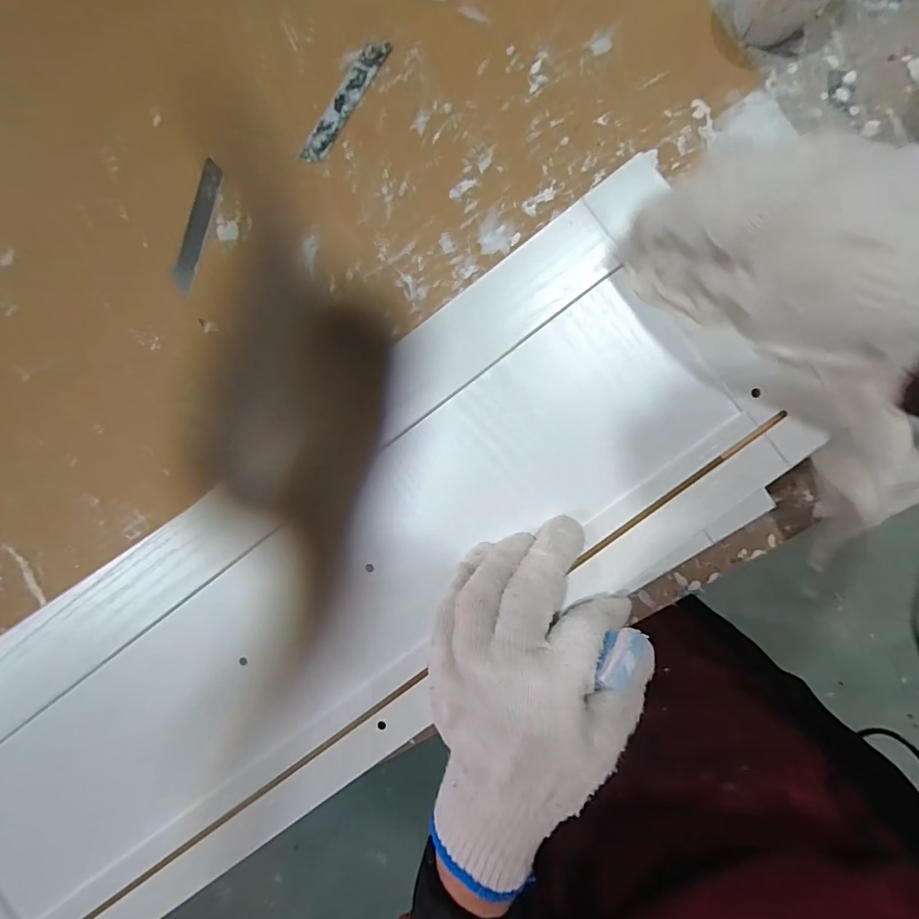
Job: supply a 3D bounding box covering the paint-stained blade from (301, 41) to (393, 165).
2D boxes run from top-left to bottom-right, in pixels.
[{"bbox_3d":[-0.081,-0.254,0.331,0.018,0.004,0.096,34,93,4],"label":"paint-stained blade"}]

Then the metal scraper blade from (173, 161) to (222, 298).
[{"bbox_3d":[-0.193,-0.171,0.345,0.017,0.004,0.097,18,92,4],"label":"metal scraper blade"}]

